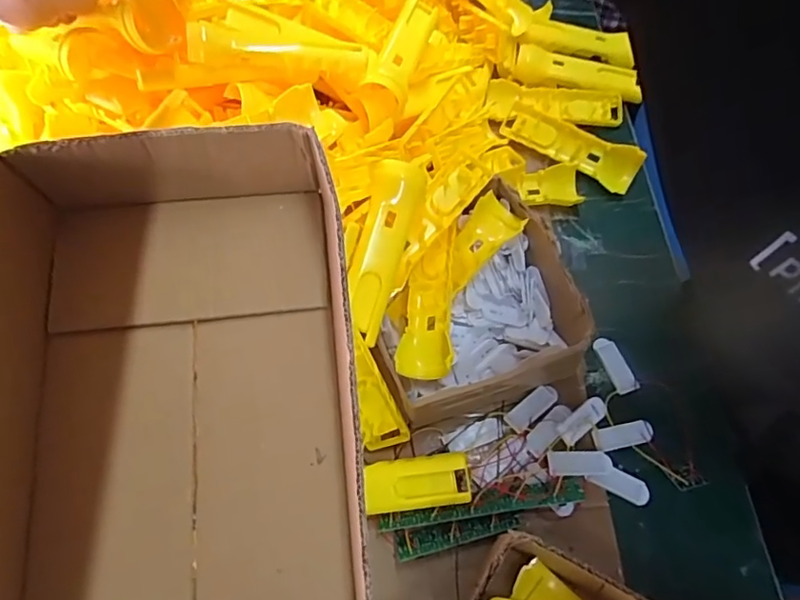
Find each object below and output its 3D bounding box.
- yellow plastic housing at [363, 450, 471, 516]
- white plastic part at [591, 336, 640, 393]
[{"bbox_3d":[0.015,0.158,0.461,0.089,0.027,0.040,-7,64,0],"label":"yellow plastic housing"},{"bbox_3d":[0.212,0.063,0.525,0.020,0.004,0.058,-19,65,-6],"label":"white plastic part"}]

